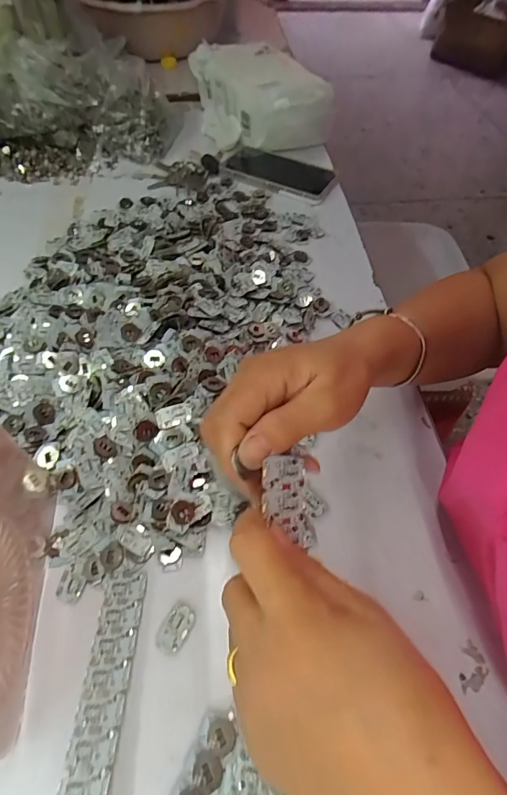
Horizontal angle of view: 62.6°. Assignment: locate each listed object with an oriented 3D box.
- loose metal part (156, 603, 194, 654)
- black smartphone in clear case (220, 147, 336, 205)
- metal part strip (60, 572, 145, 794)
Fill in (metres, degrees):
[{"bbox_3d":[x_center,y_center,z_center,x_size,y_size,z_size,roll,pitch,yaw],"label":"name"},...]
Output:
[{"bbox_3d":[-0.055,0.162,0.293,0.018,0.004,0.032,29,60,16],"label":"loose metal part"},{"bbox_3d":[0.035,-0.335,0.619,0.170,0.010,0.089,30,60,17],"label":"black smartphone in clear case"},{"bbox_3d":[-0.099,0.234,0.234,0.027,0.005,0.255,-2,50,6],"label":"metal part strip"}]

